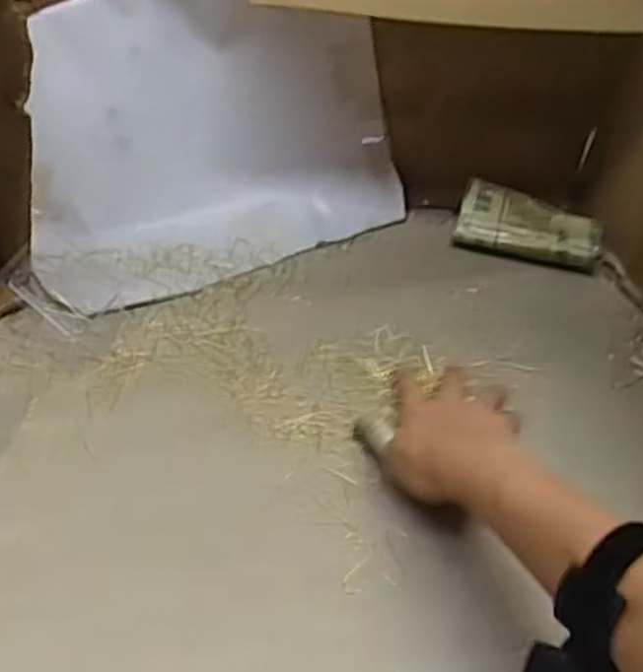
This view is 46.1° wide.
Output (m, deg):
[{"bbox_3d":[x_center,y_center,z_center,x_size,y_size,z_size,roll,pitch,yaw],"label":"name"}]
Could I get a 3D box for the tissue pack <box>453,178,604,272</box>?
[{"bbox_3d":[0.217,-0.112,0.786,0.147,0.045,0.088,13,40,7],"label":"tissue pack"}]

